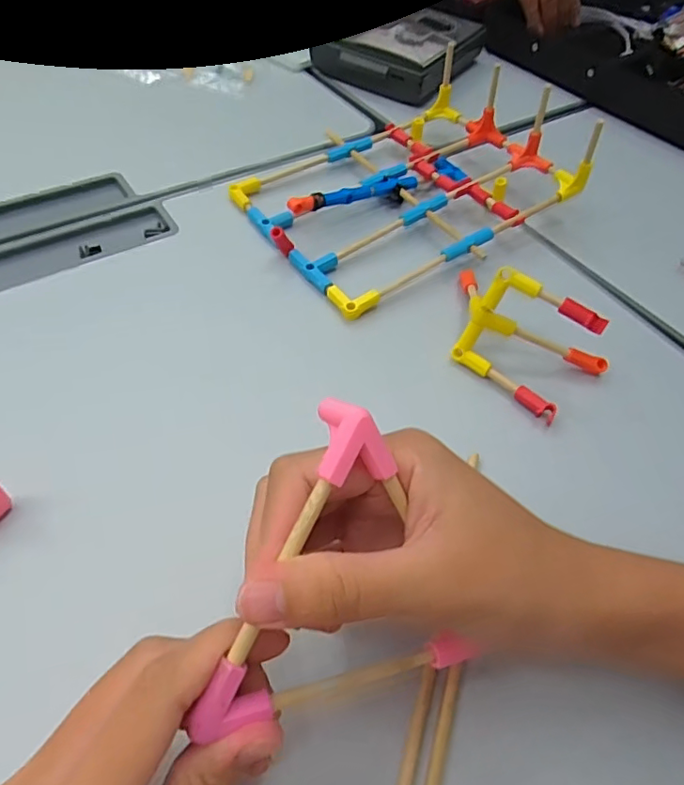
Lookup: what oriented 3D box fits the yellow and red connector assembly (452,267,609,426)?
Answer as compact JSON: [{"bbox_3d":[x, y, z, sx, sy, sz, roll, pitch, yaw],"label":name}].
[{"bbox_3d":[0.100,-0.044,0.323,0.061,0.054,0.105,-37,62,-27],"label":"yellow and red connector assembly"}]

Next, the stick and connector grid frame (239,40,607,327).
[{"bbox_3d":[0.046,-0.166,0.410,0.229,0.068,0.176,-26,58,-21],"label":"stick and connector grid frame"}]

